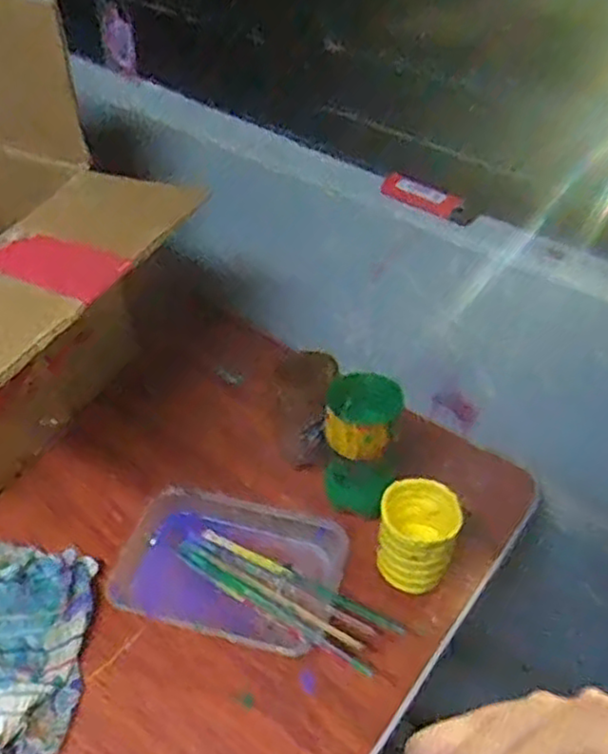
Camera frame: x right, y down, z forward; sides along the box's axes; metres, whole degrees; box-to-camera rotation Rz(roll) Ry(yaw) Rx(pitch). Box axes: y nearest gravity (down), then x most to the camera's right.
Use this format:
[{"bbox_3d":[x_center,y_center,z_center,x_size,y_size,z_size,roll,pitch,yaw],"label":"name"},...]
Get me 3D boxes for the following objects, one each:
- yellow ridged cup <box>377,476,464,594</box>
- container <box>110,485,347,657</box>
[{"bbox_3d":[0.085,0.121,0.536,0.056,0.069,0.058,0,46,0],"label":"yellow ridged cup"},{"bbox_3d":[-0.056,0.147,0.547,0.161,0.035,0.114,9,47,9],"label":"container"}]

